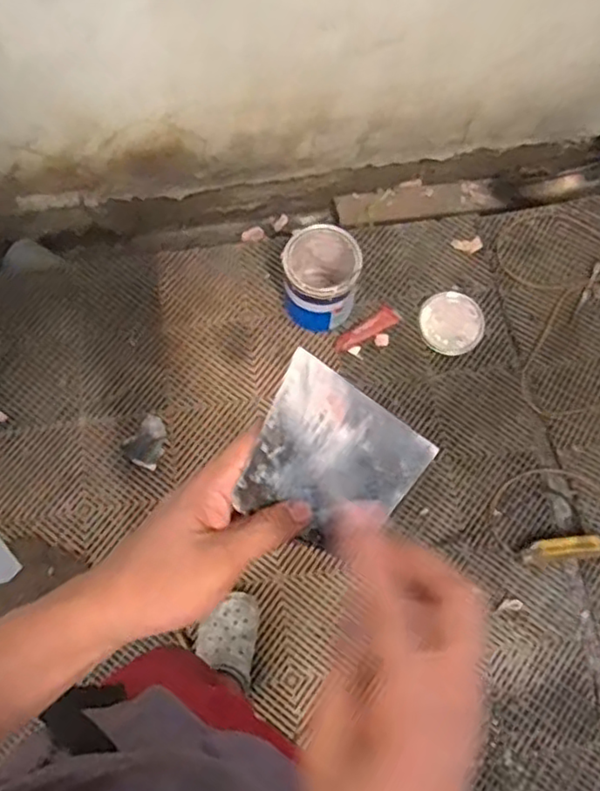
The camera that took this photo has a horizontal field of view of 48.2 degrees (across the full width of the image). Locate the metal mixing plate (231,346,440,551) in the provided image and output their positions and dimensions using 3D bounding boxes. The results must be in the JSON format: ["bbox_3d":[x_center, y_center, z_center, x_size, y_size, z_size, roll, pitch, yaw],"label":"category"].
[{"bbox_3d":[0.024,0.046,0.423,0.135,0.005,0.095,34,86,-35],"label":"metal mixing plate"}]

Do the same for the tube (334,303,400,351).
[{"bbox_3d":[0.156,-0.153,1.584,0.165,0.017,0.050,-35,77,-7],"label":"tube"}]

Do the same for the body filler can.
[{"bbox_3d":[0.047,-0.265,1.525,0.167,0.196,0.194,-1,75,1],"label":"body filler can"}]

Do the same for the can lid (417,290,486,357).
[{"bbox_3d":[0.361,-0.173,1.600,0.152,0.017,0.153,0,75,1],"label":"can lid"}]

